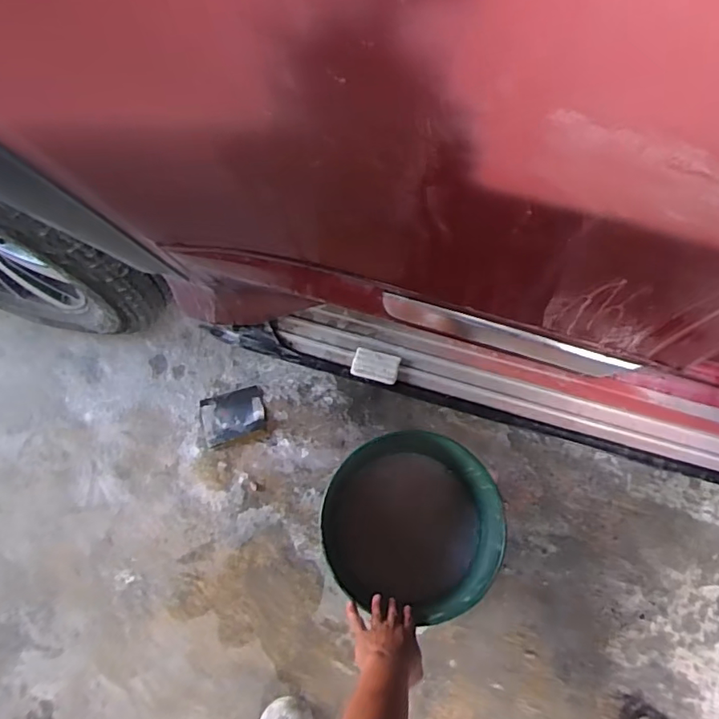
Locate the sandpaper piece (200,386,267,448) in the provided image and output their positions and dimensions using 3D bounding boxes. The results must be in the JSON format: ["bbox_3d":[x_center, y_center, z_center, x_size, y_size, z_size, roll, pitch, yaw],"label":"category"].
[{"bbox_3d":[-0.286,0.124,1.205,0.143,0.013,0.111,-18,72,-5],"label":"sandpaper piece"}]

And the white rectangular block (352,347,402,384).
[{"bbox_3d":[0.027,0.010,0.882,0.076,0.012,0.050,16,73,6],"label":"white rectangular block"}]

